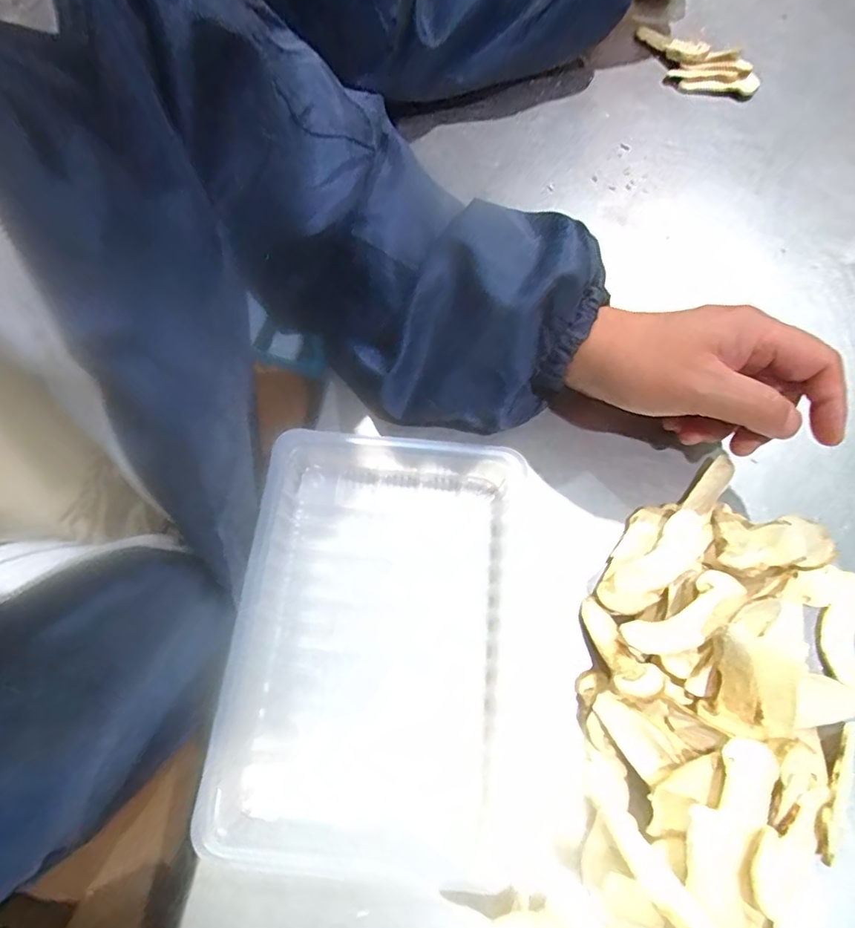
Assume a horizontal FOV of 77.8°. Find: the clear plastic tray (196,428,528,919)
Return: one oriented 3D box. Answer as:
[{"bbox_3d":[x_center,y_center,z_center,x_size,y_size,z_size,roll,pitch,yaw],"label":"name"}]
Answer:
[{"bbox_3d":[-0.027,0.089,0.278,0.140,0.022,0.215,7,69,2],"label":"clear plastic tray"}]

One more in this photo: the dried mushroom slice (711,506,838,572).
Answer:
[{"bbox_3d":[0.180,0.045,0.283,0.052,0.016,0.052,-18,26,9],"label":"dried mushroom slice"}]

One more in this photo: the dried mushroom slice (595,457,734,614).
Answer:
[{"bbox_3d":[0.140,0.037,0.303,0.116,0.021,0.035,-39,74,-14],"label":"dried mushroom slice"}]

